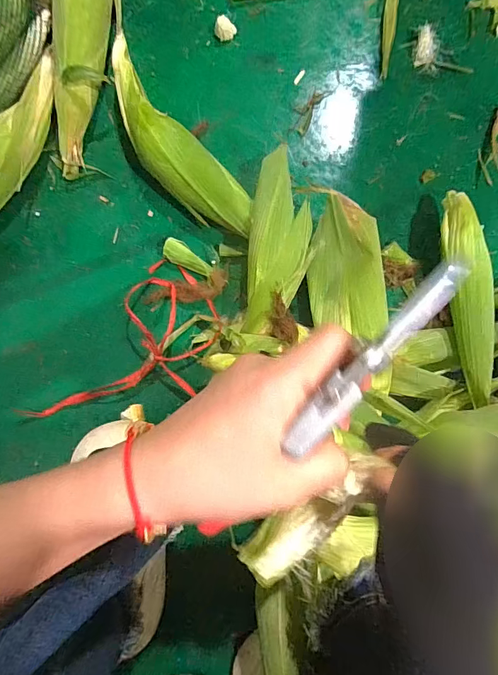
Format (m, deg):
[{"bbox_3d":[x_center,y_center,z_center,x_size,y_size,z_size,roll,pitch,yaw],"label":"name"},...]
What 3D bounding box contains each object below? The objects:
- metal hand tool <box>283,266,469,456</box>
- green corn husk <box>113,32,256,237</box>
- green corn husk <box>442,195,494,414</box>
[{"bbox_3d":[0.057,0.009,0.186,0.015,0.006,0.111,43,92,5],"label":"metal hand tool"},{"bbox_3d":[-0.093,-0.223,0.498,0.071,0.064,0.275,-39,86,-1],"label":"green corn husk"},{"bbox_3d":[0.246,-0.051,0.452,0.040,0.035,0.248,-3,86,1],"label":"green corn husk"}]

